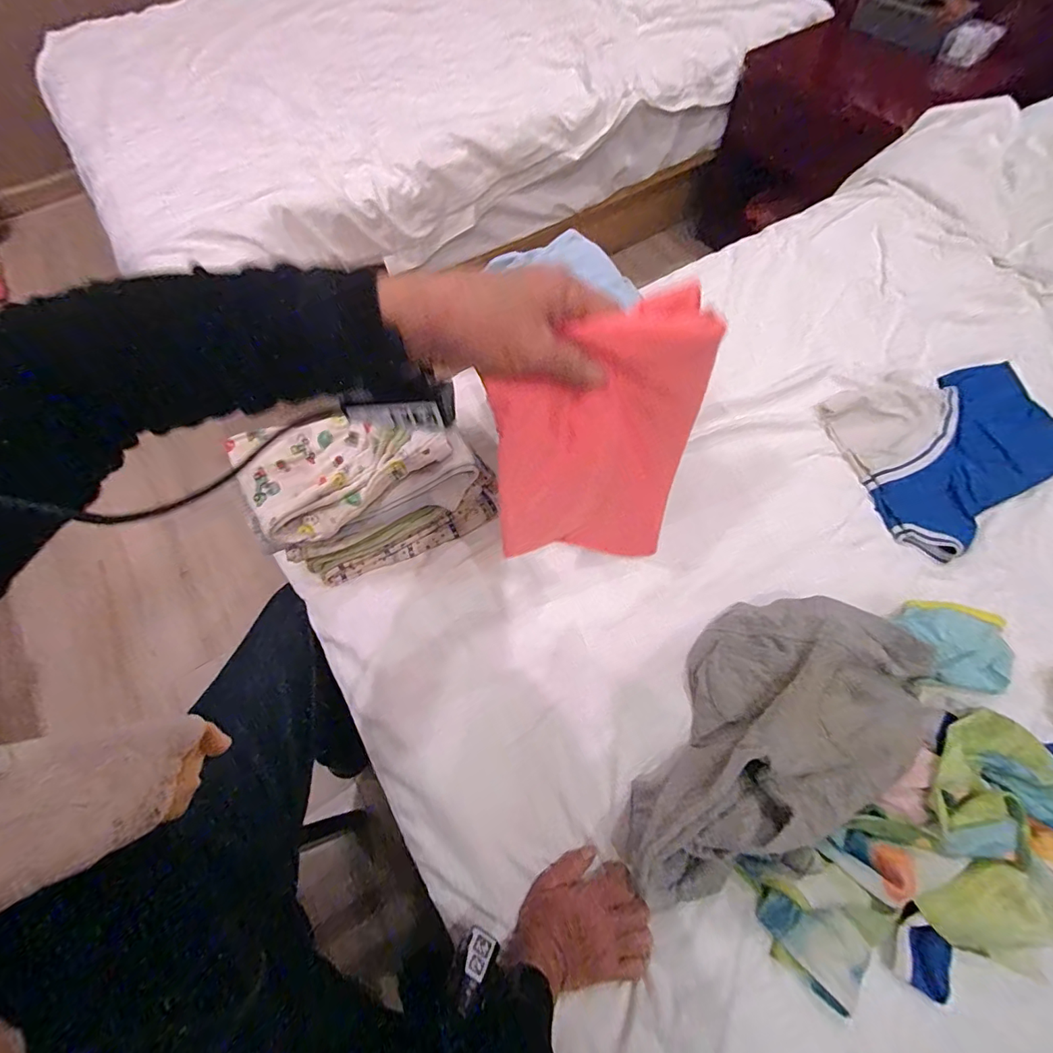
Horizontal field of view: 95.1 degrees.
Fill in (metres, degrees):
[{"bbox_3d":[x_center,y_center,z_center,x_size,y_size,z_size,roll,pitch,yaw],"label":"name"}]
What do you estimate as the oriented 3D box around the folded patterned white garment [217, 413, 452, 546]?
[{"bbox_3d":[-0.224,-0.086,0.588,0.227,0.049,0.151,-33,66,-13],"label":"folded patterned white garment"}]

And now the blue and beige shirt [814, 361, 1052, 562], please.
[{"bbox_3d":[0.626,-0.128,0.712,0.329,0.032,0.260,-24,64,-10],"label":"blue and beige shirt"}]

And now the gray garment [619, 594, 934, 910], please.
[{"bbox_3d":[0.249,0.223,0.503,0.360,0.078,0.205,-41,68,-17],"label":"gray garment"}]

